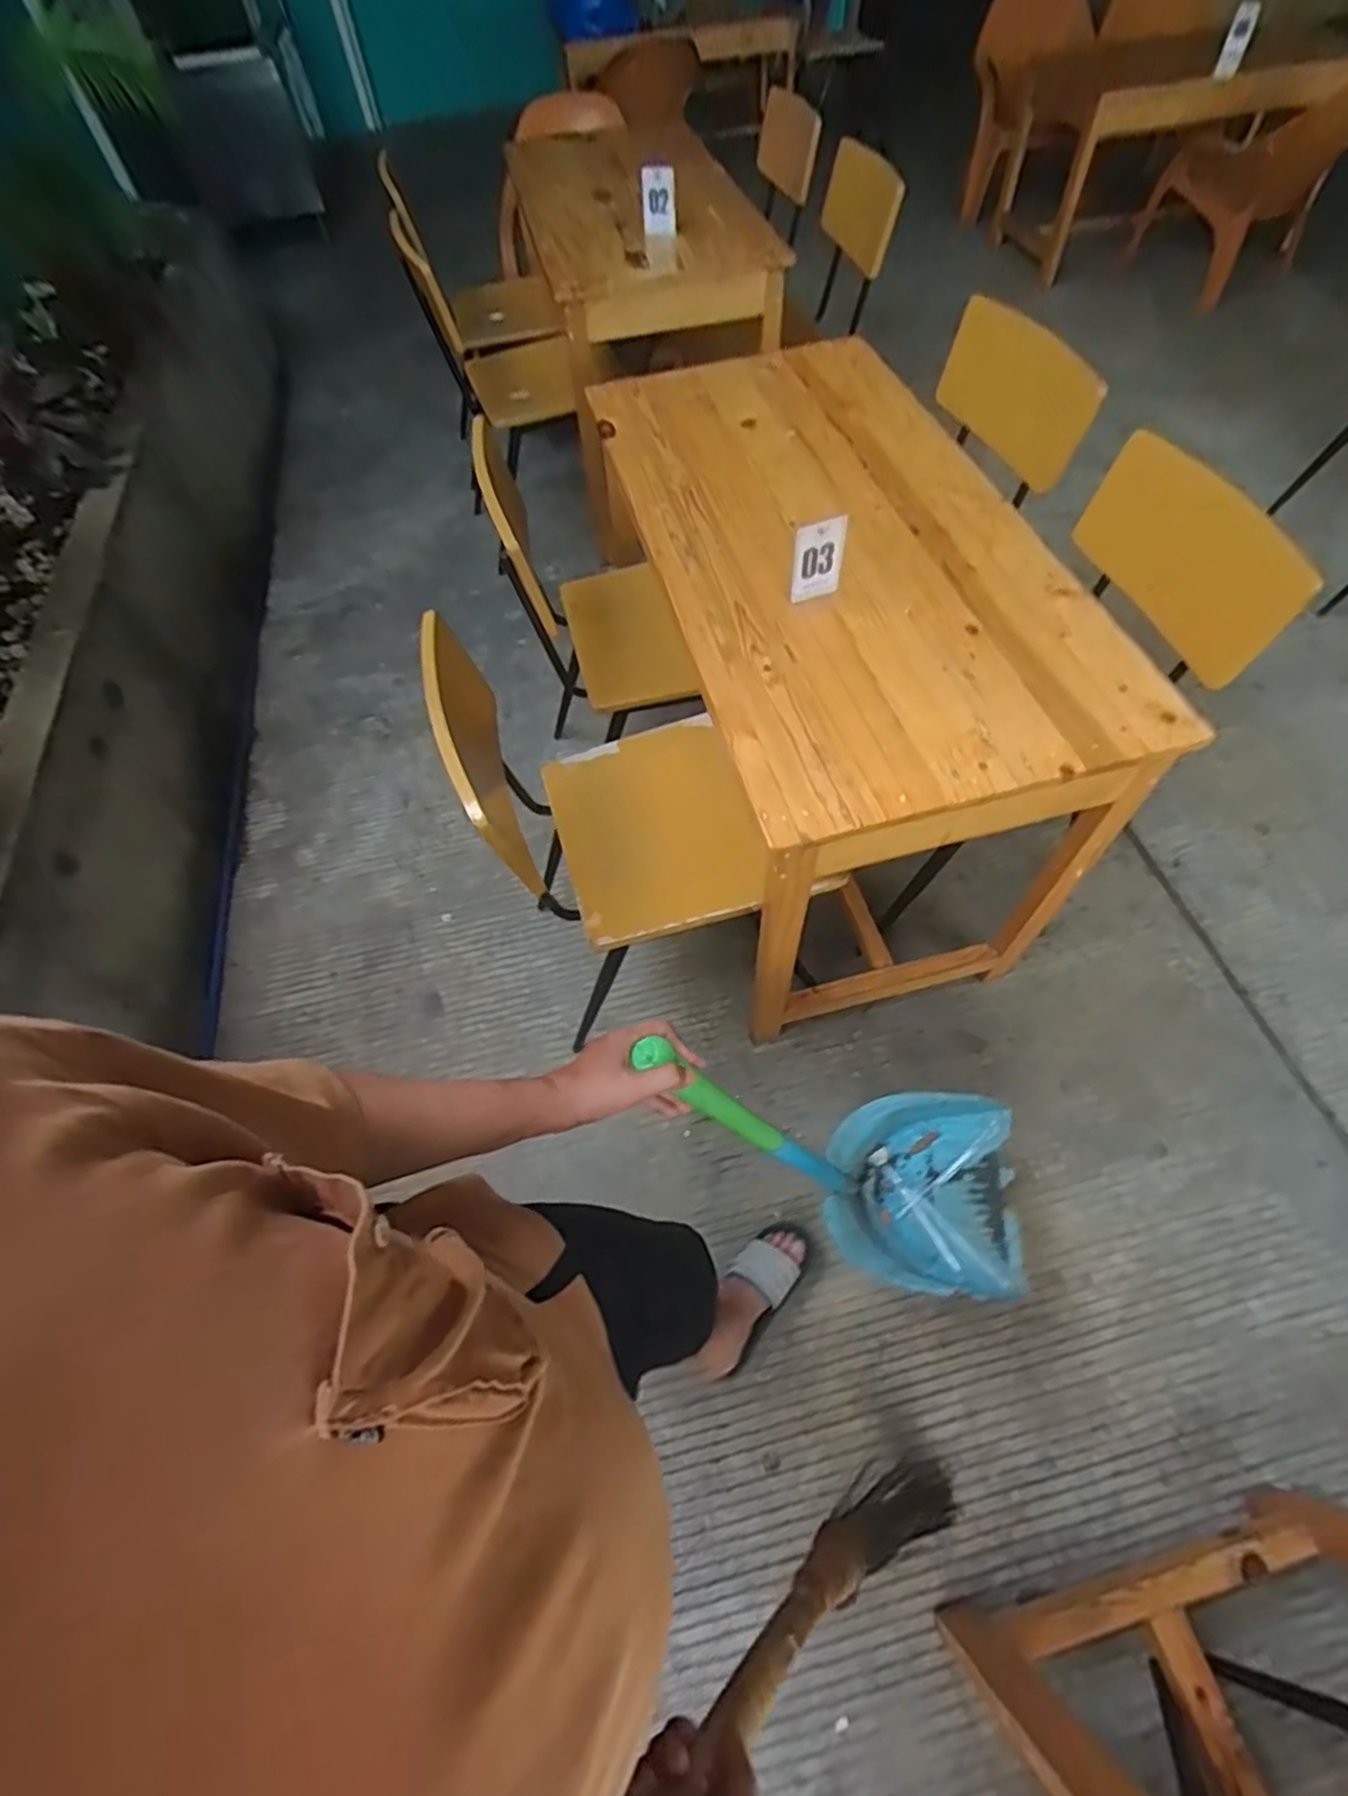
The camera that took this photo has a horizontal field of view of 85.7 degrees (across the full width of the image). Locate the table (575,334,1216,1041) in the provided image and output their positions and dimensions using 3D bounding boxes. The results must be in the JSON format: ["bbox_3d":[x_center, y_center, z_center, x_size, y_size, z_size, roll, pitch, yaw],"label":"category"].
[{"bbox_3d":[0.268,-0.429,1.408,0.585,0.652,1.122,-17,60,-3],"label":"table"}]

